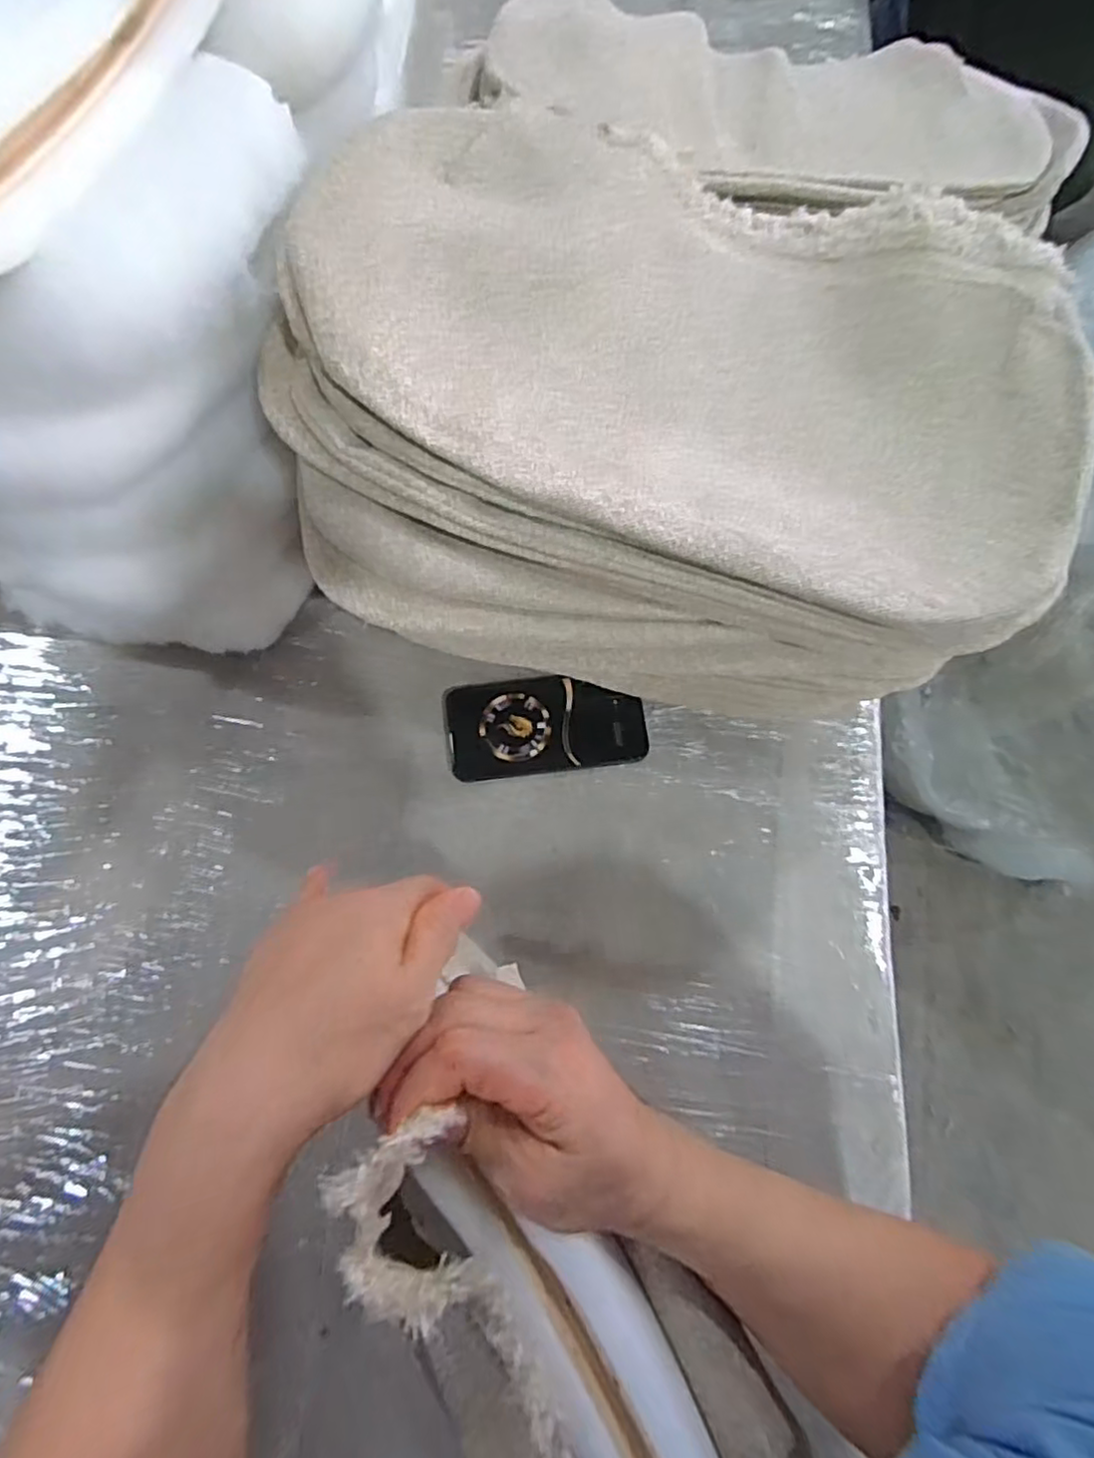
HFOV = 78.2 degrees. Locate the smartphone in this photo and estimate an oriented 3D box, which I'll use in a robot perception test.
[{"bbox_3d":[-0.001,-0.005,0.569,0.165,0.012,0.081,-6,75,-4],"label":"smartphone"}]

